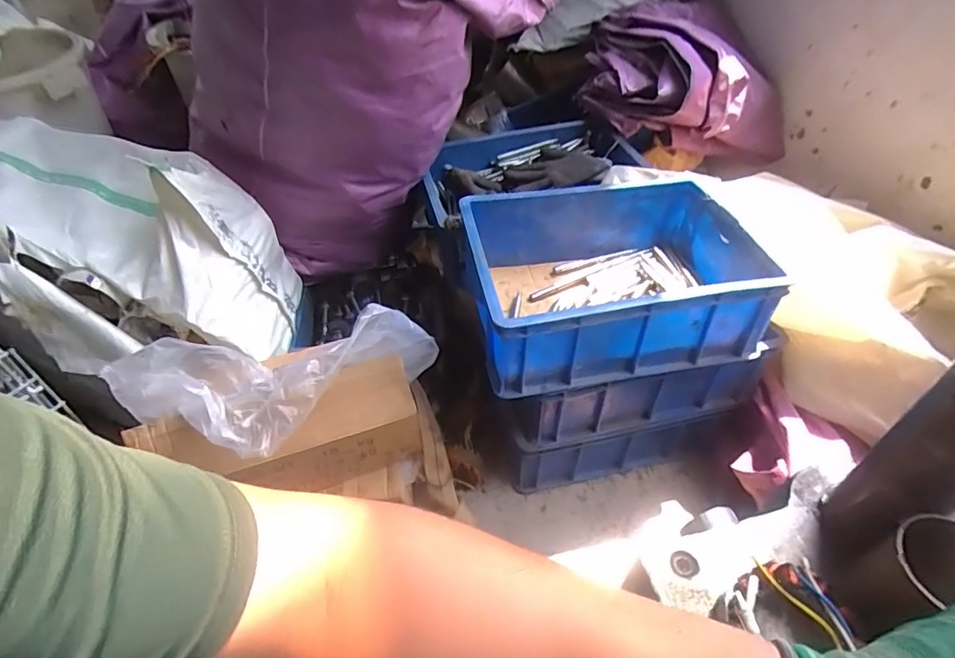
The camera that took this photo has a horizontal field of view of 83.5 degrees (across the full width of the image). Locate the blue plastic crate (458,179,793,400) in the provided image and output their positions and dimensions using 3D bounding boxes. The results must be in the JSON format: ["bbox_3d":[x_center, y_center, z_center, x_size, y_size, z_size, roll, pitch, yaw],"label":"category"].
[{"bbox_3d":[0.194,-0.079,0.798,0.405,0.146,0.284,-9,46,-9],"label":"blue plastic crate"}]

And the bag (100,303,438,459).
[{"bbox_3d":[-0.249,0.069,0.685,0.390,0.125,0.137,-5,46,-5],"label":"bag"}]

